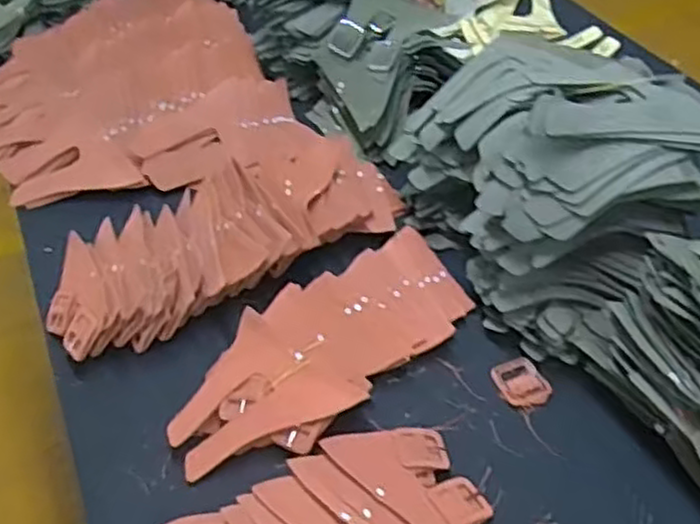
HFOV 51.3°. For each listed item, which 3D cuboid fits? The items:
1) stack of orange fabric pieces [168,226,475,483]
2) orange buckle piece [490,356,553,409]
[{"bbox_3d":[-0.028,0.087,0.792,0.362,0.041,0.158,-35,53,-24],"label":"stack of orange fabric pieces"},{"bbox_3d":[0.178,0.126,0.765,0.047,0.006,0.062,-21,48,-12],"label":"orange buckle piece"}]

